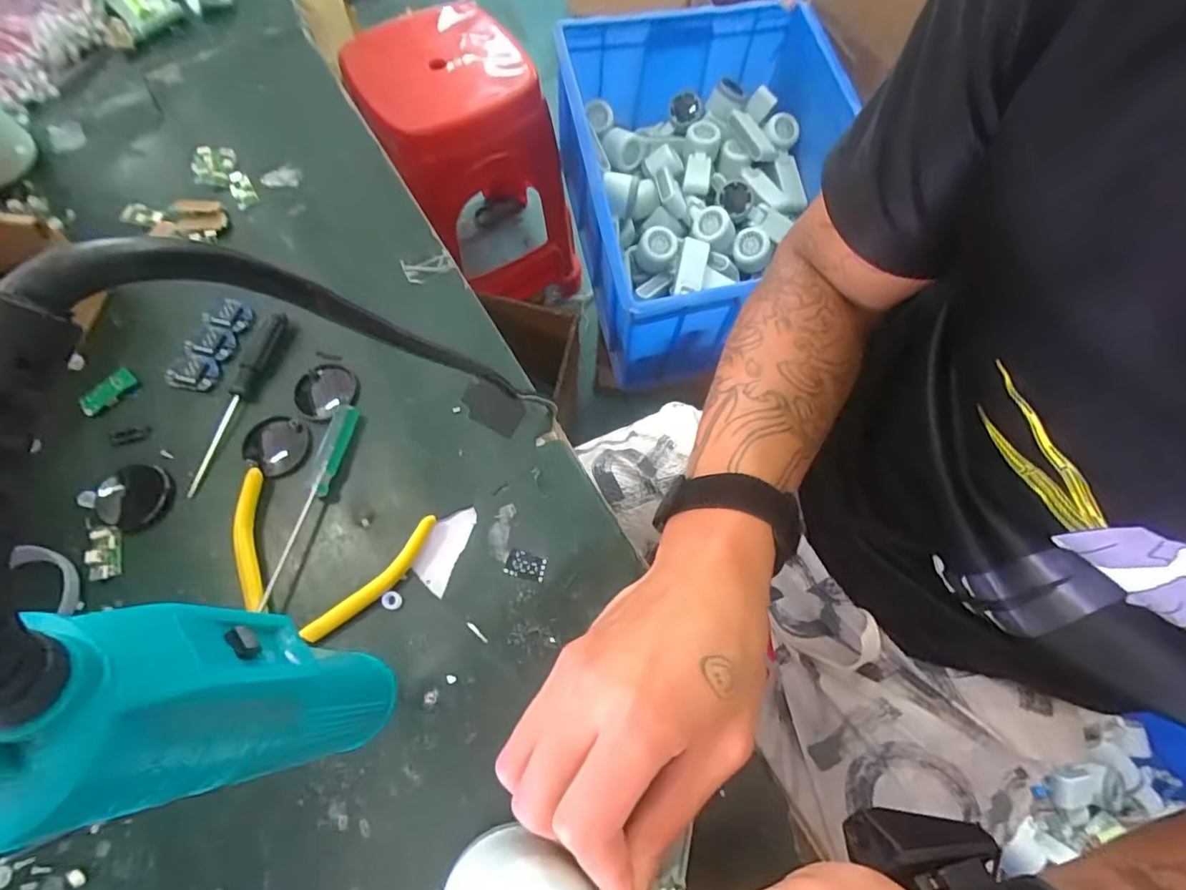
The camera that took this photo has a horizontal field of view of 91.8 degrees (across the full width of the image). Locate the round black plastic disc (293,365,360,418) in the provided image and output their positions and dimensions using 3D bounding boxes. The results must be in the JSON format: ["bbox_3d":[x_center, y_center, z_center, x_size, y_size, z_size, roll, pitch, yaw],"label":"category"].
[{"bbox_3d":[-0.160,-0.033,0.345,0.036,0.006,0.037,1,67,-2],"label":"round black plastic disc"}]

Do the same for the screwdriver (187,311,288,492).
[{"bbox_3d":[-0.209,-0.027,0.339,0.012,0.013,0.115,14,67,4],"label":"screwdriver"}]

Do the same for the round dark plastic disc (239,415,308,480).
[{"bbox_3d":[-0.184,-0.001,0.334,0.035,0.007,0.034,1,67,-2],"label":"round dark plastic disc"}]

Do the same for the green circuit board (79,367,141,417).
[{"bbox_3d":[-0.291,-0.032,0.344,0.033,0.006,0.016,-41,74,-17],"label":"green circuit board"}]

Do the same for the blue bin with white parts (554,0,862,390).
[{"bbox_3d":[0.208,-0.416,0.934,0.447,0.245,0.585,-8,67,-5],"label":"blue bin with white parts"}]

